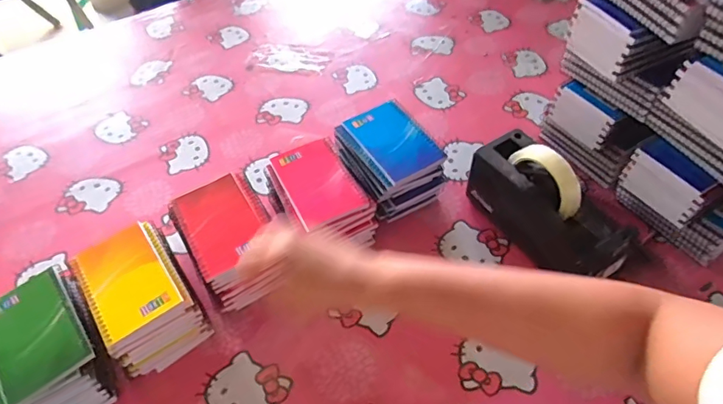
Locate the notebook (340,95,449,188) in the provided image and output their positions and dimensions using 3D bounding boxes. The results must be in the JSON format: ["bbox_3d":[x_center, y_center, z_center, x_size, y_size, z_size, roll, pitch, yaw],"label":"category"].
[{"bbox_3d":[0.042,-0.082,0.615,0.081,0.010,0.131,-24,54,-15],"label":"notebook"}]

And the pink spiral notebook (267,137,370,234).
[{"bbox_3d":[-0.055,-0.025,0.592,0.093,0.009,0.131,-22,53,-14],"label":"pink spiral notebook"}]

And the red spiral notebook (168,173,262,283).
[{"bbox_3d":[-0.166,0.025,0.550,0.082,0.011,0.120,-27,55,-17],"label":"red spiral notebook"}]

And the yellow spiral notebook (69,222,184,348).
[{"bbox_3d":[-0.255,0.083,0.507,0.081,0.006,0.128,-32,56,-20],"label":"yellow spiral notebook"}]

